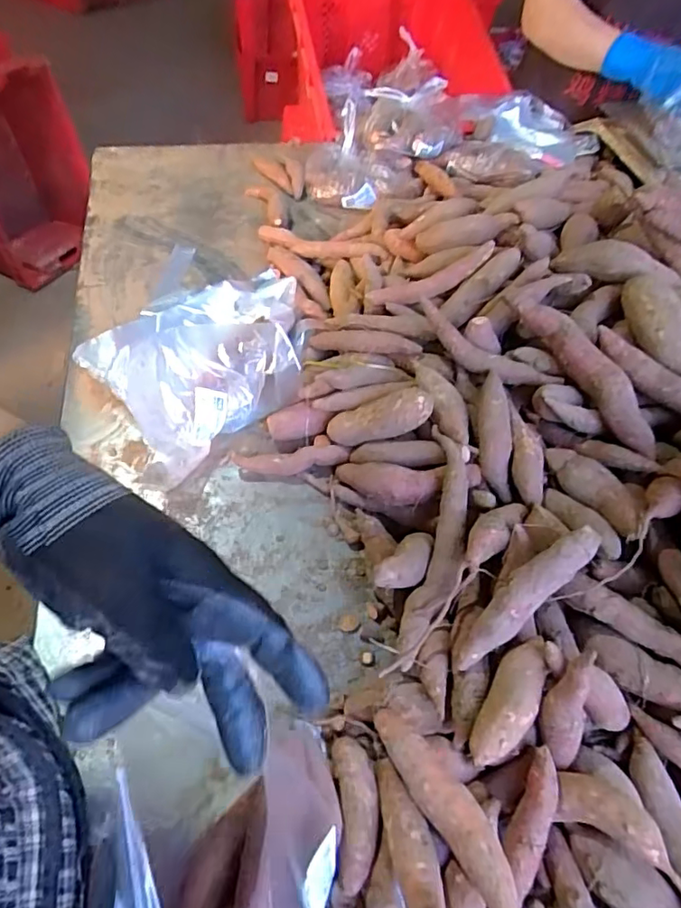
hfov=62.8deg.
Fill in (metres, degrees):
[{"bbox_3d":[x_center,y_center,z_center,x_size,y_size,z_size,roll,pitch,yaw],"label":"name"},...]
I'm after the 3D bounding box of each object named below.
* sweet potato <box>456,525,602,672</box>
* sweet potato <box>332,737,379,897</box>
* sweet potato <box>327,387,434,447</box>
[{"bbox_3d":[0.142,0.107,0.427,0.146,0.028,0.028,-42,61,-6],"label":"sweet potato"},{"bbox_3d":[0.012,0.251,0.391,0.029,0.020,0.089,-2,52,-4],"label":"sweet potato"},{"bbox_3d":[0.039,-0.038,0.572,0.119,0.032,0.038,-17,47,32],"label":"sweet potato"}]

